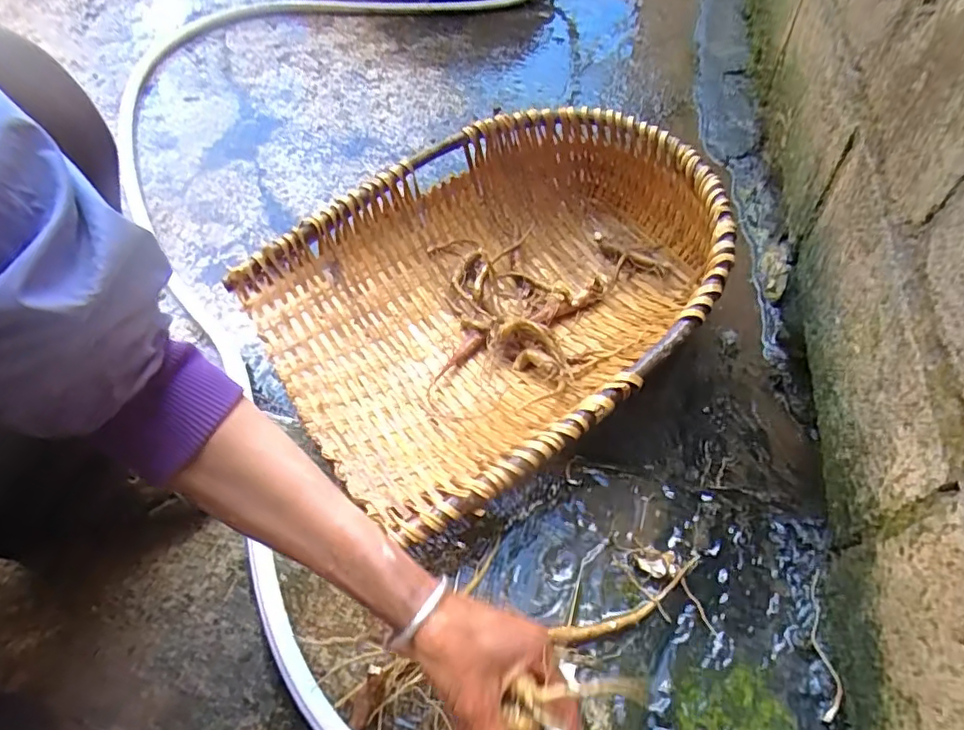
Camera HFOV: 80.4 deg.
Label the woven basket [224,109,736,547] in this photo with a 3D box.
[{"bbox_3d":[0.031,-0.098,0.720,0.547,0.197,0.425,-35,62,-20],"label":"woven basket"}]

